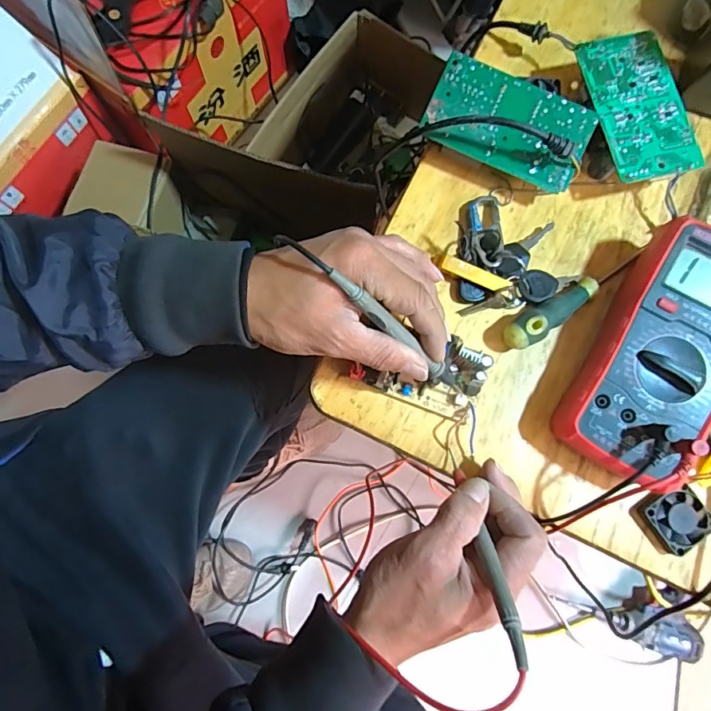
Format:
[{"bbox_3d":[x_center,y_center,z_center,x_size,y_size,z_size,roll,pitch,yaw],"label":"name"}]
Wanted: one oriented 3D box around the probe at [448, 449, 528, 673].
[{"bbox_3d":[0.077,0.114,0.289,0.010,0.145,0.011,-5,122,-2],"label":"probe"}]

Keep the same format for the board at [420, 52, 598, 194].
[{"bbox_3d":[0.120,-0.182,0.373,0.123,0.022,0.067,24,93,1],"label":"board"}]

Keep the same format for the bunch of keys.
[{"bbox_3d":[0.115,-0.084,0.364,0.095,0.030,0.093,-18,81,-4],"label":"bunch of keys"}]

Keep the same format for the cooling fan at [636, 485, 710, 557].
[{"bbox_3d":[0.234,0.118,0.340,0.042,0.009,0.040,-30,82,-6],"label":"cooling fan"}]

